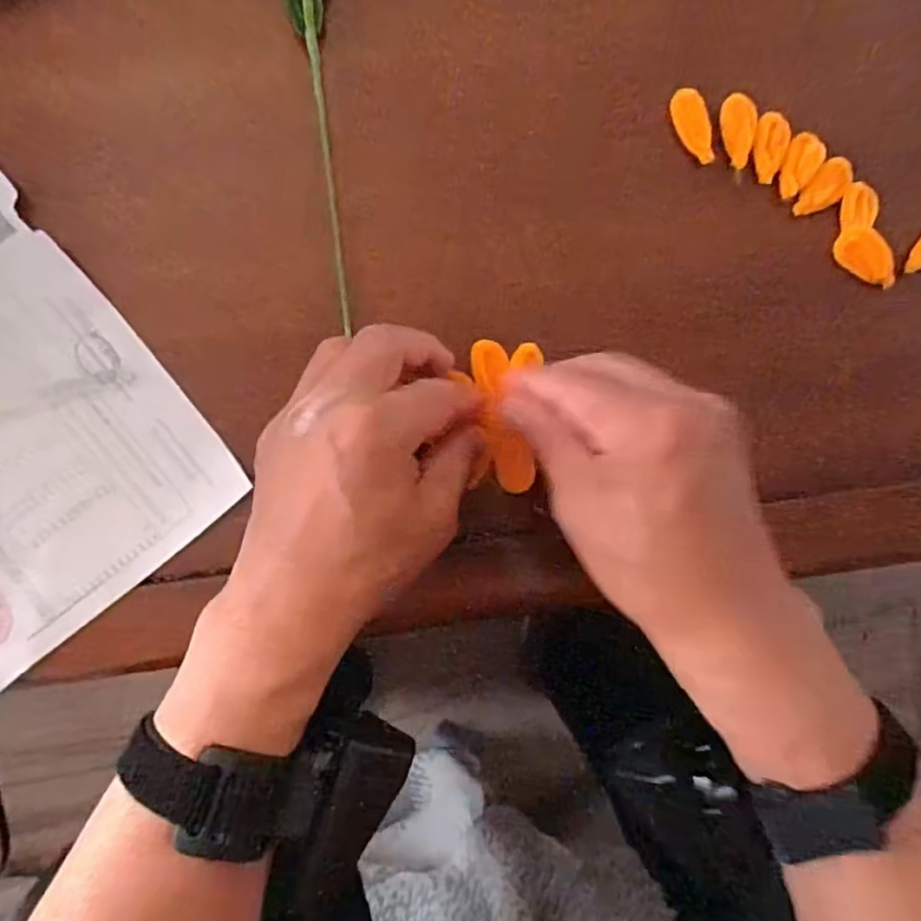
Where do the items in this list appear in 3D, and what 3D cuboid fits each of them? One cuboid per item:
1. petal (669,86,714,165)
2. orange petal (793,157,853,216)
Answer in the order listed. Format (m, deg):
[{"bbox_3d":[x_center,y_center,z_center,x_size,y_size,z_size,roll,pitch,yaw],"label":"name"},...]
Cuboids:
[{"bbox_3d":[0.129,-0.184,0.352,0.016,0.008,0.041,-19,88,-6],"label":"petal"},{"bbox_3d":[0.202,-0.149,0.354,0.018,0.006,0.038,43,84,-1],"label":"orange petal"}]

